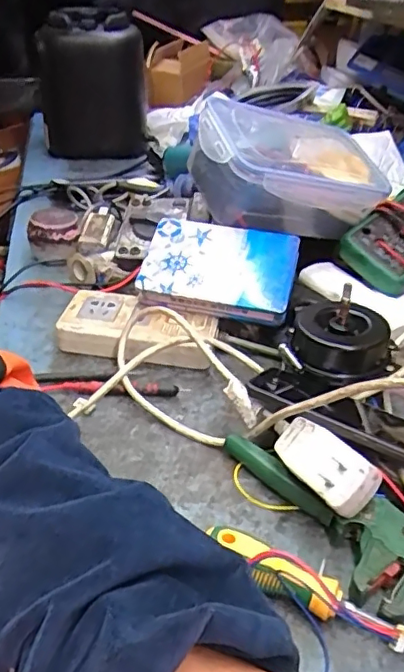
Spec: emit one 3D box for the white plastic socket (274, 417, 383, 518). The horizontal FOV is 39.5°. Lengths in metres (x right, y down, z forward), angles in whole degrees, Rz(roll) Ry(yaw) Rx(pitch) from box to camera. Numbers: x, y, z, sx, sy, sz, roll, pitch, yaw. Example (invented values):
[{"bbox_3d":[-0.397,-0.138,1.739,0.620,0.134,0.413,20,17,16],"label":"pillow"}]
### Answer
[{"bbox_3d":[0.081,0.086,0.377,0.036,0.027,0.068,-50,43,-7],"label":"white plastic socket"}]

